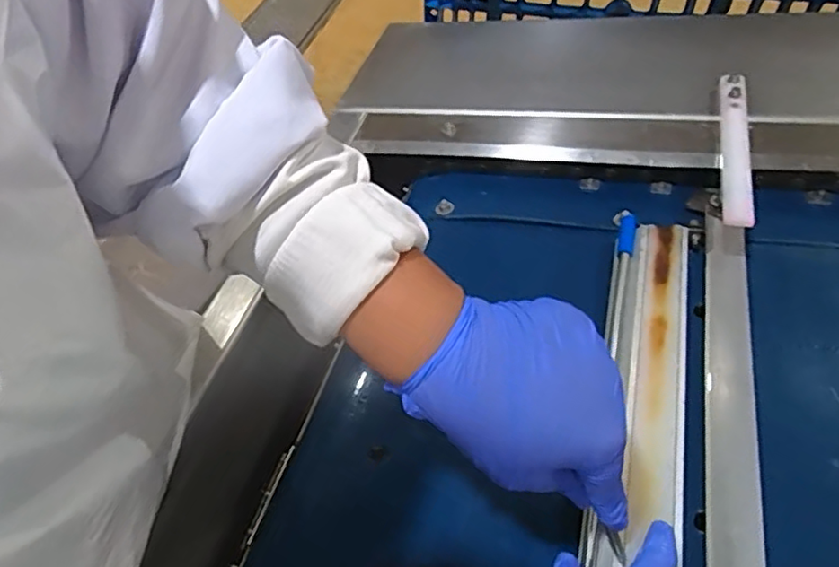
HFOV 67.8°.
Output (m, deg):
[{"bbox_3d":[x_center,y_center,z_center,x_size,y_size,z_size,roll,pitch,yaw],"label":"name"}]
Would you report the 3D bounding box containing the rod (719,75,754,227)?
[{"bbox_3d":[0.266,-0.114,0.526,0.023,0.024,0.192,12,51,11],"label":"rod"}]

